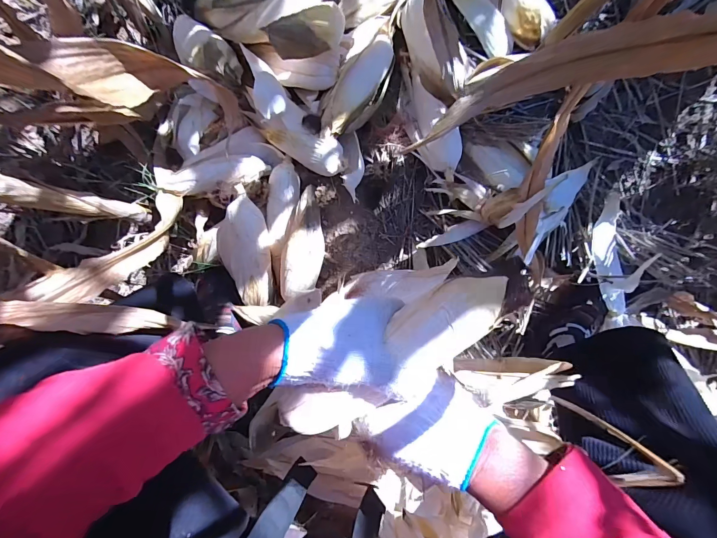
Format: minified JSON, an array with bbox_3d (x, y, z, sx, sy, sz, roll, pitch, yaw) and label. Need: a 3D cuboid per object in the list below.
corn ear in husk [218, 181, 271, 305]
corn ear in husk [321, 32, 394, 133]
[{"bbox_3d":[-0.201,-0.032,0.591,0.094,0.051,0.204,-2,108,-2],"label":"corn ear in husk"},{"bbox_3d":[0.003,-0.309,0.569,0.074,0.046,0.204,30,91,-2],"label":"corn ear in husk"}]

